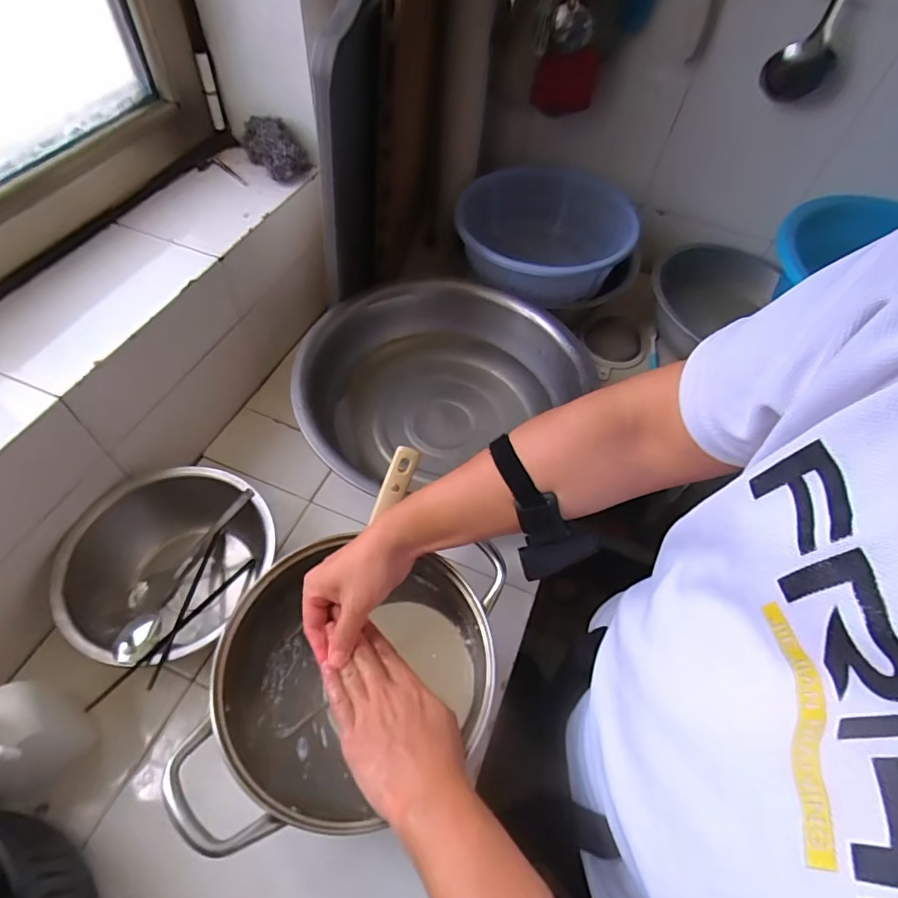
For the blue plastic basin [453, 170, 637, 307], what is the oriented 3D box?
[{"bbox_3d":[0.158,-0.347,0.892,0.292,0.154,0.304,3,55,-4],"label":"blue plastic basin"}]

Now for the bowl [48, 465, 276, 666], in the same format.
[{"bbox_3d":[-0.319,0.135,0.583,0.189,0.100,0.214,19,56,8],"label":"bowl"}]

